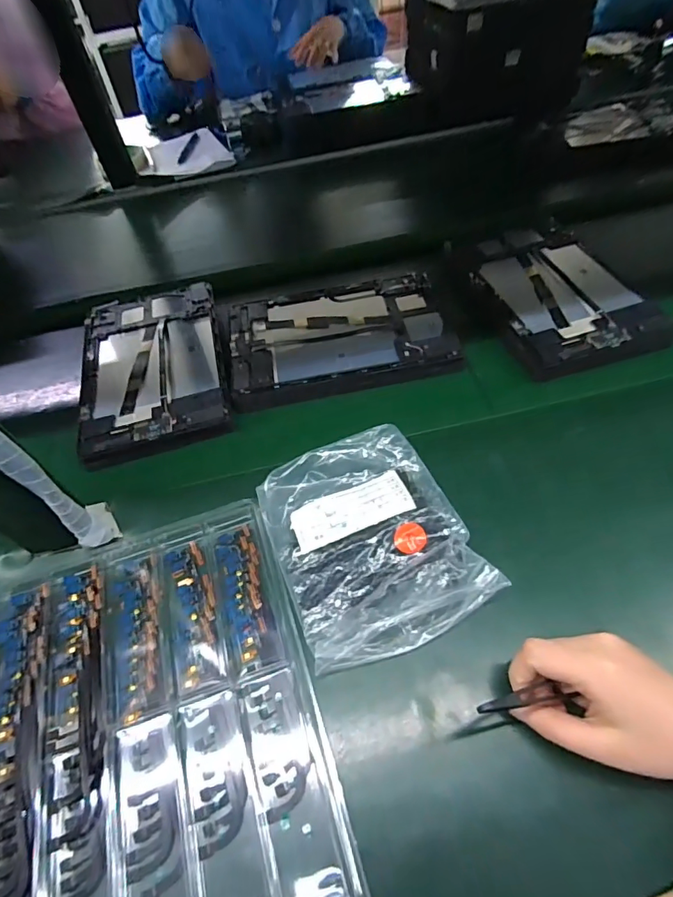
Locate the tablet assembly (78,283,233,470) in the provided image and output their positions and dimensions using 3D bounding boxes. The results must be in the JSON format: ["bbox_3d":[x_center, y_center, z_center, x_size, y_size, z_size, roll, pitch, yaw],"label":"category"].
[{"bbox_3d":[-0.205,-0.097,0.508,0.152,0.020,0.242,-14,57,-5],"label":"tablet assembly"}]

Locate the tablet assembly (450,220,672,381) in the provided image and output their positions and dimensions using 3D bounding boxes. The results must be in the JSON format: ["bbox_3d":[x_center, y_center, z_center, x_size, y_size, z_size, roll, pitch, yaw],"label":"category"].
[{"bbox_3d":[0.238,-0.180,0.510,0.158,0.014,0.235,-16,57,-6],"label":"tablet assembly"}]

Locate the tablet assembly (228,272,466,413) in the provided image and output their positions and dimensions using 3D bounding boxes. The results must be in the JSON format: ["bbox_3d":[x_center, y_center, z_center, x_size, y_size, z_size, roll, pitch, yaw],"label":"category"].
[{"bbox_3d":[0.002,-0.128,0.507,0.235,0.013,0.160,-10,56,-2],"label":"tablet assembly"}]

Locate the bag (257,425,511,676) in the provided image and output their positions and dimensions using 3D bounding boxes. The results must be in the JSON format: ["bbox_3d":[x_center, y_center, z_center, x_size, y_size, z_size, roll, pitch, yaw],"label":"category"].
[{"bbox_3d":[0.024,0.064,0.358,0.140,0.030,0.169,-21,57,-9],"label":"bag"}]

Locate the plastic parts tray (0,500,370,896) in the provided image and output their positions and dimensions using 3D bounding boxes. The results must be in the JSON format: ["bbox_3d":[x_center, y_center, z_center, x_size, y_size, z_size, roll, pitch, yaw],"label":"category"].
[{"bbox_3d":[-0.128,0.177,0.312,0.216,0.022,0.274,-18,57,-8],"label":"plastic parts tray"}]

